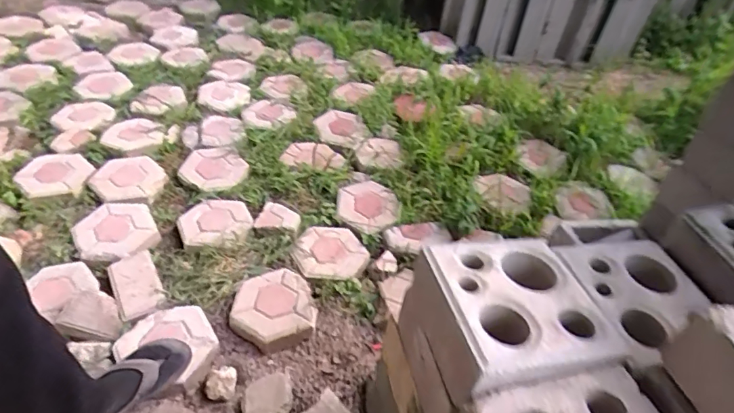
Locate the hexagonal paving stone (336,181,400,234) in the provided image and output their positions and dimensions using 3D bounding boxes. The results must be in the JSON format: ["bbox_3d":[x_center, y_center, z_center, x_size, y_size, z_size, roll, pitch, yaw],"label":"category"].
[{"bbox_3d":[0.003,0.002,1.412,0.191,0.031,0.207,3,42,-4],"label":"hexagonal paving stone"}]

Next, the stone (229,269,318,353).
[{"bbox_3d":[-0.232,0.242,1.091,0.197,0.049,0.210,-13,47,-20],"label":"stone"}]

